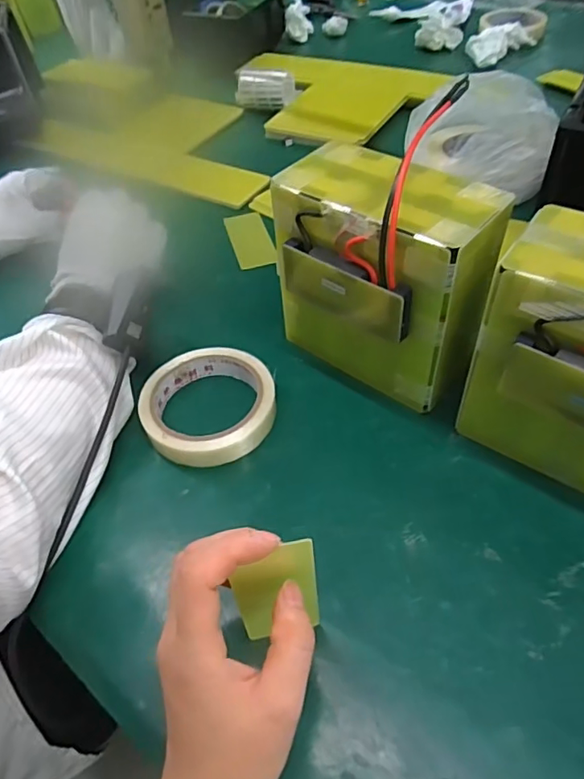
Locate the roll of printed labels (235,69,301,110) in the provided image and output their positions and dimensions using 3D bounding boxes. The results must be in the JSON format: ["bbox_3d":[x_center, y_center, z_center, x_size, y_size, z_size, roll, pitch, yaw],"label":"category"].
[{"bbox_3d":[-0.035,-0.417,0.745,0.086,0.040,0.042,10,51,14],"label":"roll of printed labels"}]

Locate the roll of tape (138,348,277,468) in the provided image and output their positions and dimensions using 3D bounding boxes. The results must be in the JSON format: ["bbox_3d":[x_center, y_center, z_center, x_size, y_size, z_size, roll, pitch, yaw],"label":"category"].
[{"bbox_3d":[-0.062,0.011,0.403,0.097,0.023,0.097,-3,49,4],"label":"roll of tape"}]

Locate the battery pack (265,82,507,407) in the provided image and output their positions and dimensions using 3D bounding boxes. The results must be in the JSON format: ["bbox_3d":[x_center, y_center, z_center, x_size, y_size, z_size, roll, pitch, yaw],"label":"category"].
[{"bbox_3d":[0.064,-0.082,0.369,0.150,0.176,0.084,31,59,28],"label":"battery pack"}]

